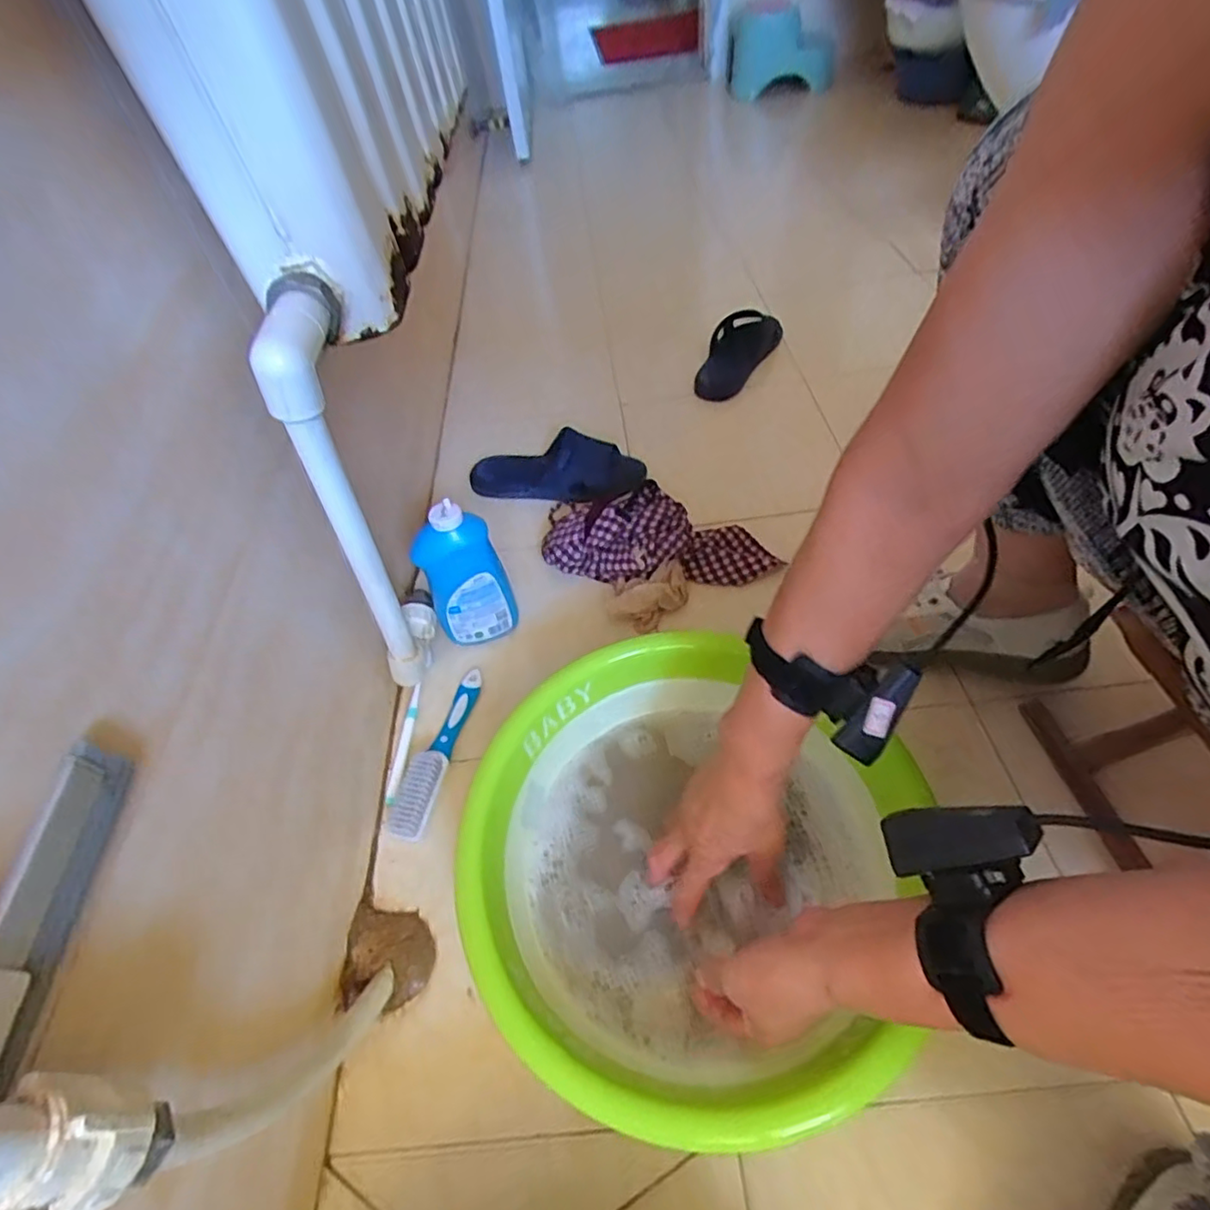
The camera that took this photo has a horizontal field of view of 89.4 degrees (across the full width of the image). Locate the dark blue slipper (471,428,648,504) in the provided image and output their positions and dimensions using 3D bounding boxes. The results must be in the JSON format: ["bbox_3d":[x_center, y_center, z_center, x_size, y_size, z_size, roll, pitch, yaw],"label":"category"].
[{"bbox_3d":[-0.072,-0.198,0.866,0.249,0.080,0.087,2,51,9],"label":"dark blue slipper"}]

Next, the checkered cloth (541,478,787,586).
[{"bbox_3d":[0.060,-0.088,0.755,0.288,0.075,0.134,7,53,14],"label":"checkered cloth"}]

